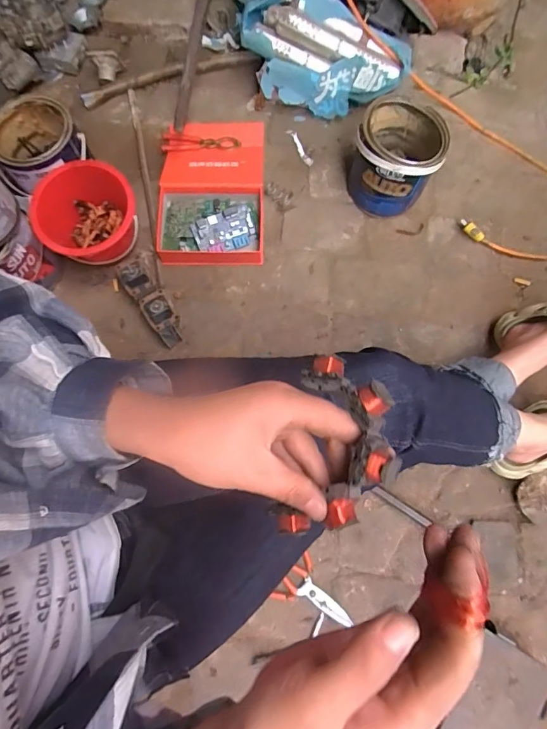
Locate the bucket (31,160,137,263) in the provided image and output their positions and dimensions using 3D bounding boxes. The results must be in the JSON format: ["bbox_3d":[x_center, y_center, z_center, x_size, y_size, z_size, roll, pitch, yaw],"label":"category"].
[{"bbox_3d":[-0.358,-0.280,0.828,0.185,0.119,0.170,0,77,1],"label":"bucket"}]

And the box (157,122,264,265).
[{"bbox_3d":[-0.129,-0.368,0.909,0.216,0.050,0.343,1,77,1],"label":"box"}]

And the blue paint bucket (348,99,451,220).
[{"bbox_3d":[0.233,-0.394,0.825,0.154,0.166,0.157,0,77,1],"label":"blue paint bucket"}]

